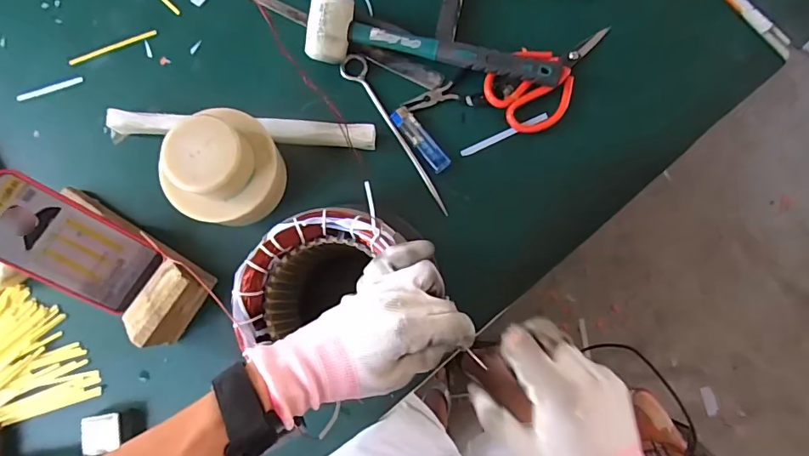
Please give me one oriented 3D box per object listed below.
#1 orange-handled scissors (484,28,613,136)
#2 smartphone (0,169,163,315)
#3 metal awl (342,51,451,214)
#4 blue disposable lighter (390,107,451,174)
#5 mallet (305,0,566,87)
[{"bbox_3d":[0.171,-0.179,0.541,0.155,0.021,0.089,-42,83,-5],"label":"orange-handled scissors"},{"bbox_3d":[-0.333,0.018,0.464,0.158,0.009,0.080,40,79,-29],"label":"smartphone"},{"bbox_3d":[-0.007,-0.112,0.544,0.031,0.009,0.217,-34,82,-4],"label":"metal awl"},{"bbox_3d":[0.019,-0.101,0.541,0.024,0.010,0.085,-39,83,-5],"label":"blue disposable lighter"},{"bbox_3d":[0.035,-0.207,0.529,0.289,0.059,0.062,7,82,2],"label":"mallet"}]

